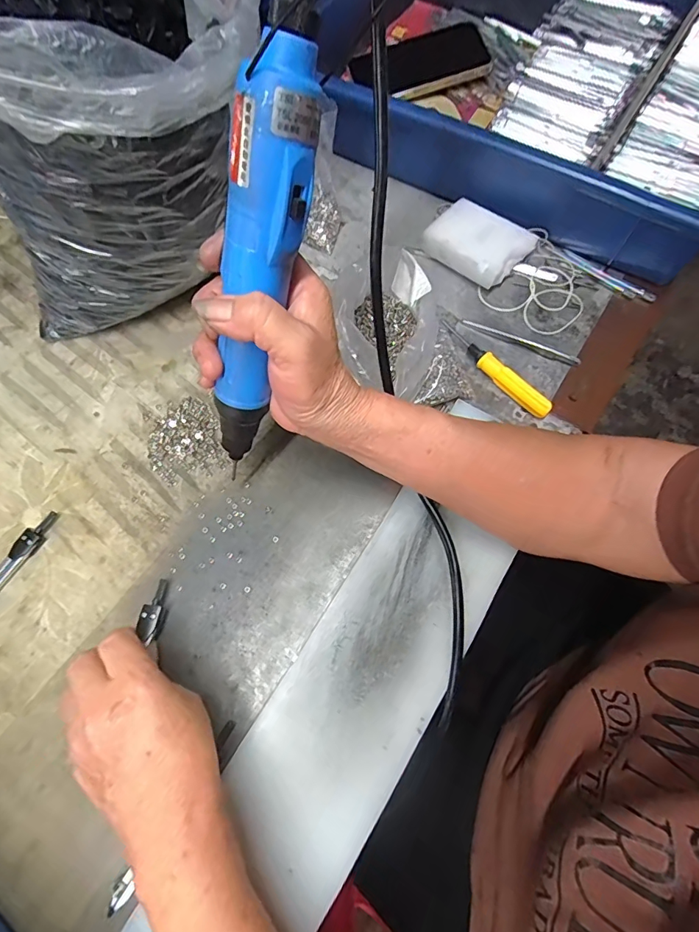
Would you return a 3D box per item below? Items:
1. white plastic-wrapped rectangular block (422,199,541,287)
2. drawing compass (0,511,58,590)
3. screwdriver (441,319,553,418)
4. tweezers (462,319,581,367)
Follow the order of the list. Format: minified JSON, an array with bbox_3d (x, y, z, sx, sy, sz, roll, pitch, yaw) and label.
[{"bbox_3d":[0.117,-0.204,0.409,0.081,0.032,0.059,43,76,13],"label":"white plastic-wrapped rectangular block"},{"bbox_3d":[-0.259,0.083,0.328,0.014,0.012,0.112,31,74,11],"label":"drawing compass"},{"bbox_3d":[0.118,-0.083,0.365,0.012,0.018,0.115,-39,75,-12],"label":"screwdriver"},{"bbox_3d":[0.148,-0.109,0.384,0.103,0.012,0.008,27,73,9],"label":"tweezers"}]

